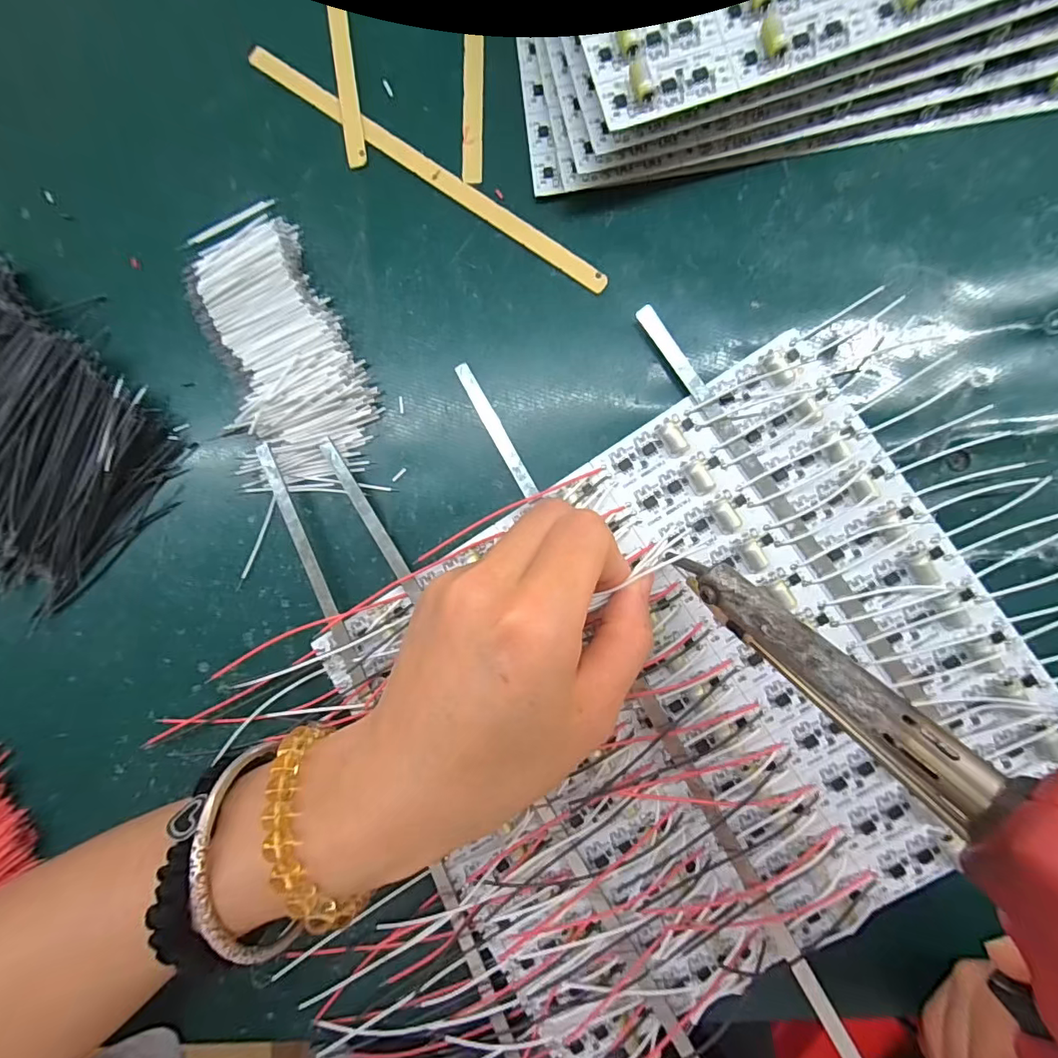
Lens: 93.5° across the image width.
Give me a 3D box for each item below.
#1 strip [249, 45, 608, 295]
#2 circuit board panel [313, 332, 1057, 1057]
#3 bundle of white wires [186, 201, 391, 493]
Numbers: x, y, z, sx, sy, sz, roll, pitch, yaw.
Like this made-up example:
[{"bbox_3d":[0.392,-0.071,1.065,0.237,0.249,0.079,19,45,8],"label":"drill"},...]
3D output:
[{"bbox_3d":[-0.046,-0.158,0.216,0.190,0.005,0.010,36,91,7],"label":"strip"},{"bbox_3d":[0.058,0.072,0.193,0.236,0.013,0.194,-31,84,4],"label":"circuit board panel"},{"bbox_3d":[-0.106,-0.077,0.216,0.067,0.011,0.130,-14,86,5],"label":"bundle of white wires"}]

